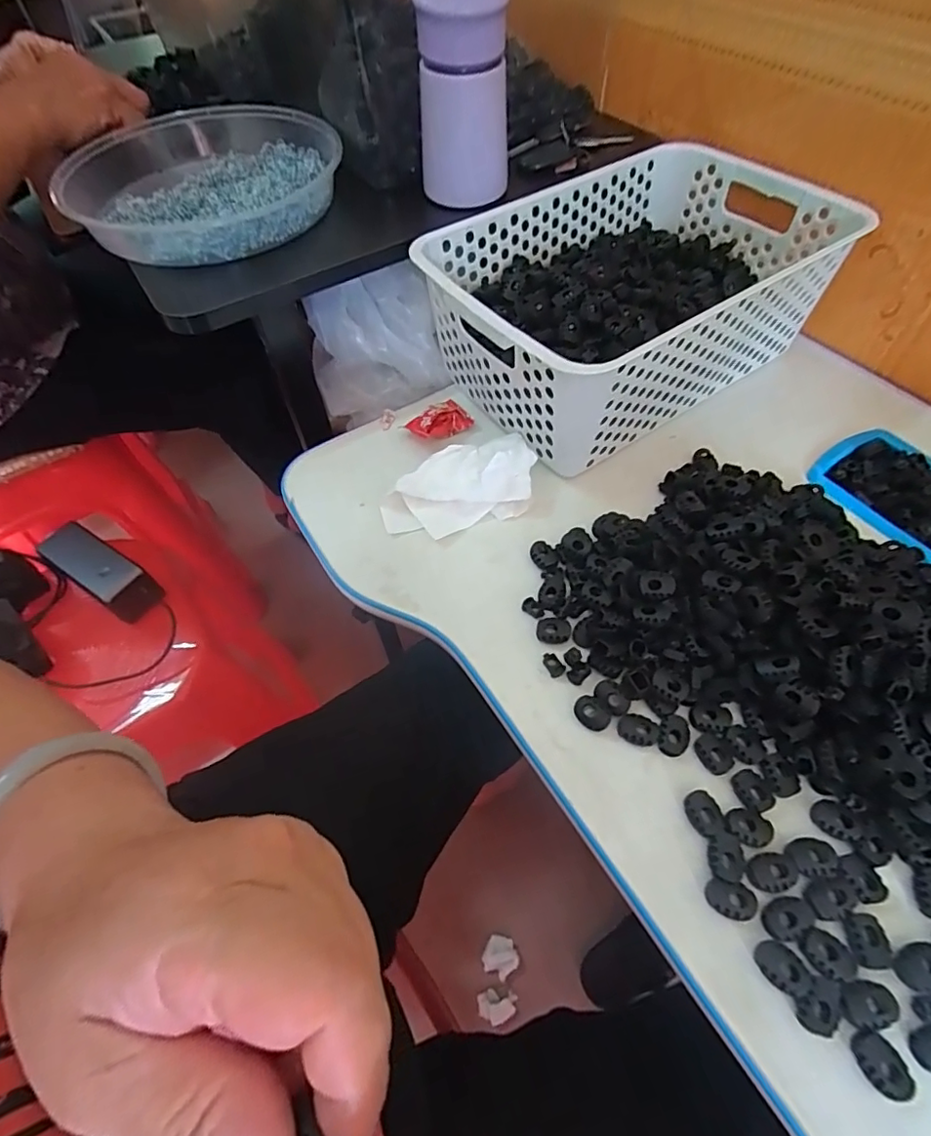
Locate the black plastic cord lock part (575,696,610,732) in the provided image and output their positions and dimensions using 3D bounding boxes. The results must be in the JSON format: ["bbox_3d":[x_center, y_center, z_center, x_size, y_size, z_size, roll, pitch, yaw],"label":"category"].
[{"bbox_3d":[0.074,0.086,0.321,0.015,0.008,0.021,-37,63,-21],"label":"black plastic cord lock part"}]

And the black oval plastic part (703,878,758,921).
[{"bbox_3d":[0.129,0.161,0.266,0.022,0.007,0.015,10,57,8],"label":"black oval plastic part"}]

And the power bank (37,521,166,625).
[{"bbox_3d":[-0.379,0.003,0.568,0.142,0.036,0.048,27,62,20],"label":"power bank"}]

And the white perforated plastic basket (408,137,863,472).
[{"bbox_3d":[0.135,-0.221,0.452,0.313,0.107,0.204,-30,60,-17],"label":"white perforated plastic basket"}]

